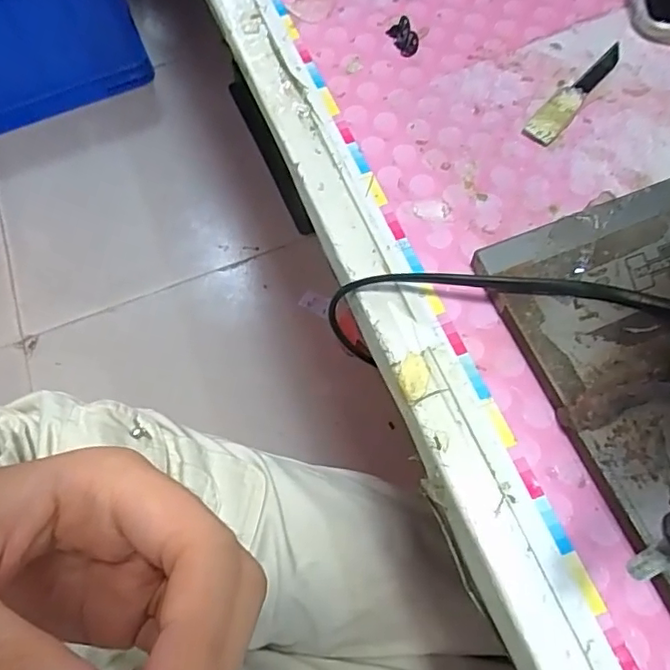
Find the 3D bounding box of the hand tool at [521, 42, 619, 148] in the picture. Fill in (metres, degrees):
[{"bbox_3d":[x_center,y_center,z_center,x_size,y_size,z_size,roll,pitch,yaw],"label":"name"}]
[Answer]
[{"bbox_3d":[0.121,-0.122,0.288,0.015,0.006,0.083,36,72,18],"label":"hand tool"}]

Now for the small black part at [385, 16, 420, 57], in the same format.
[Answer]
[{"bbox_3d":[0.036,-0.158,0.305,0.011,0.008,0.022,-21,66,-7],"label":"small black part"}]

